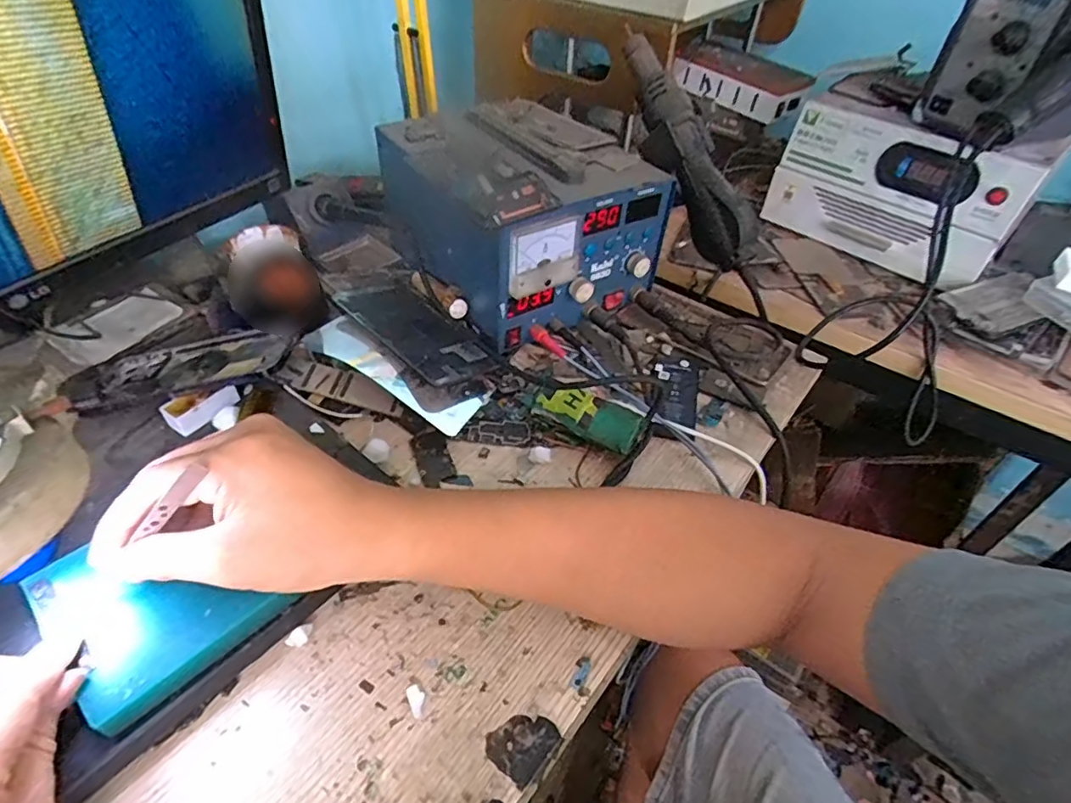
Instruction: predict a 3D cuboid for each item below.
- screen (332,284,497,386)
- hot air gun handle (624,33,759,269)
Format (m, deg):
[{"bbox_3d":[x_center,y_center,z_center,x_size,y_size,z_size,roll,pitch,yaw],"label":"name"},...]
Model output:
[{"bbox_3d":[-0.107,-0.063,0.491,0.073,0.007,0.156,-19,46,-36],"label":"screen"},{"bbox_3d":[0.143,-0.238,0.531,0.038,0.074,0.228,-22,87,-24],"label":"hot air gun handle"}]

